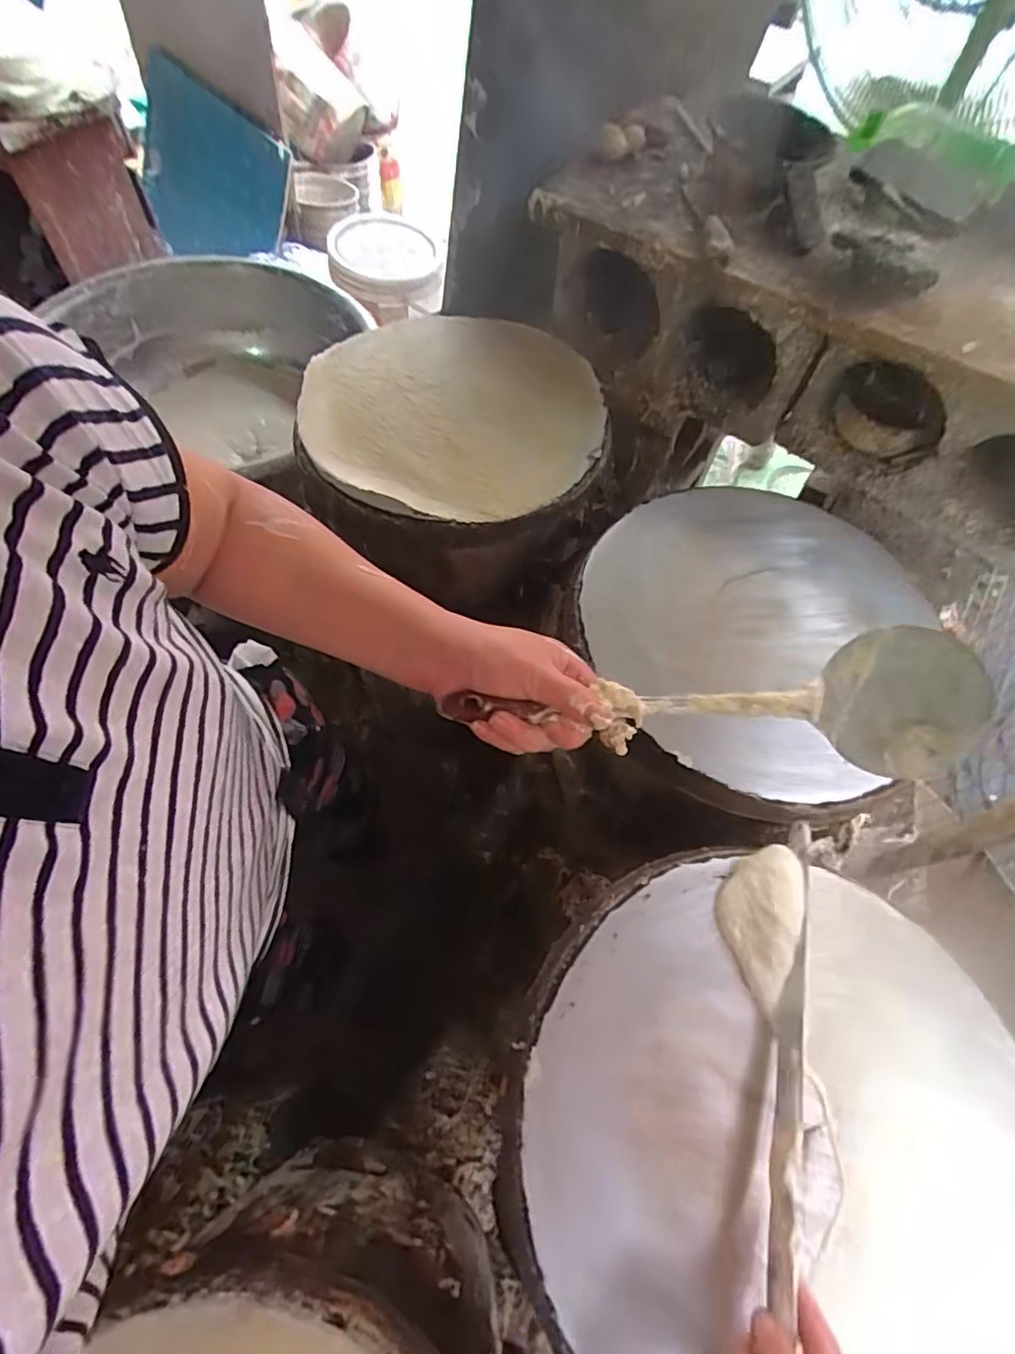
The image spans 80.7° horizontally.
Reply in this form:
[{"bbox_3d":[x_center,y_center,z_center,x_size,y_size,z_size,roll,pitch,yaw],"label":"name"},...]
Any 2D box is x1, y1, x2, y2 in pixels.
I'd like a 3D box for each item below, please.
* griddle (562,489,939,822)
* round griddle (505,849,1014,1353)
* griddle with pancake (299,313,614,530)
[{"bbox_3d":[0.243,-0.063,0.611,0.353,0.043,0.365,25,64,12],"label":"griddle"},{"bbox_3d":[0.198,0.315,0.418,0.379,0.037,0.346,1,61,-1],"label":"round griddle"},{"bbox_3d":[-0.060,-0.330,0.725,0.348,0.035,0.345,1,61,-1],"label":"griddle with pancake"}]

